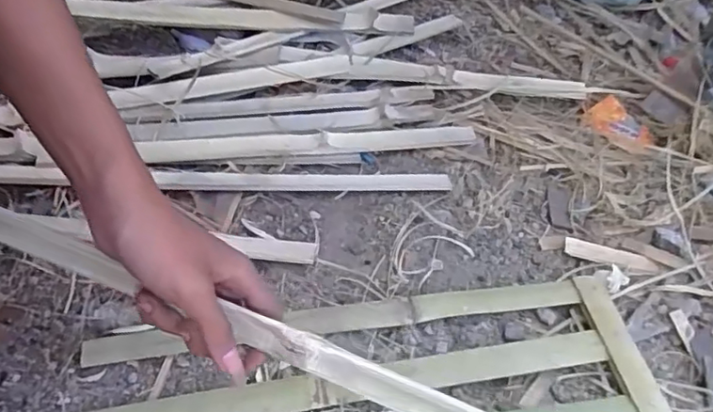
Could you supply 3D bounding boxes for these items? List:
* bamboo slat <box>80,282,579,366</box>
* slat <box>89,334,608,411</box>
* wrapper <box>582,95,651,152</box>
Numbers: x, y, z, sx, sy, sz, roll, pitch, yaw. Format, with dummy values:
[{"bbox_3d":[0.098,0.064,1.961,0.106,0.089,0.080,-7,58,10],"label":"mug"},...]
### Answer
[{"bbox_3d":[-0.014,0.106,0.542,0.460,0.016,0.031,-5,50,-9],"label":"bamboo slat"},{"bbox_3d":[-0.002,0.155,0.496,0.460,0.017,0.033,-6,50,-9],"label":"slat"},{"bbox_3d":[0.348,-0.103,0.748,0.069,0.017,0.095,-25,56,-22],"label":"wrapper"}]

